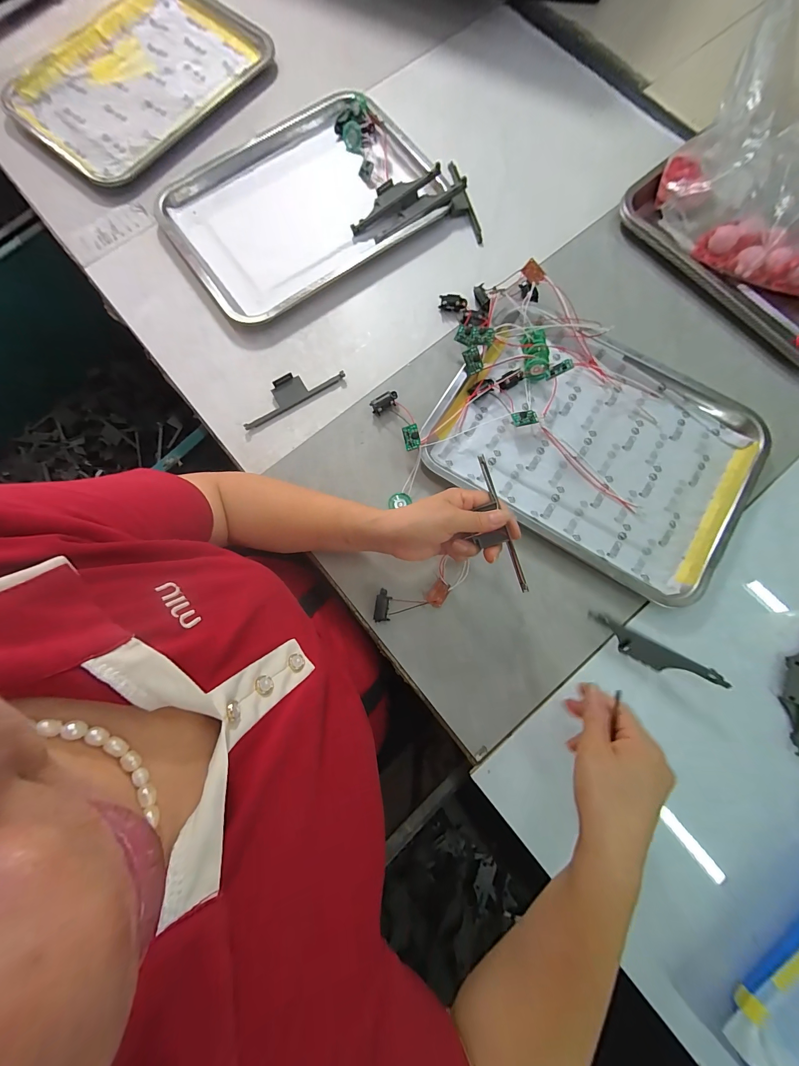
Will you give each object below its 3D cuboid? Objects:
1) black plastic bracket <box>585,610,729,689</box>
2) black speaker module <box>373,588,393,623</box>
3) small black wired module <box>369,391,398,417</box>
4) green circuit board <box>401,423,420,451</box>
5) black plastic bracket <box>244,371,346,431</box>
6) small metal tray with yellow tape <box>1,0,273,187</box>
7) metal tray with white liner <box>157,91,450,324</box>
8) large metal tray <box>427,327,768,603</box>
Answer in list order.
[{"bbox_3d":[0.258,0.124,0.357,0.135,0.006,0.029,27,121,12],"label":"black plastic bracket"},{"bbox_3d":[-0.018,0.080,0.377,0.017,0.007,0.037,7,94,2],"label":"black speaker module"},{"bbox_3d":[-0.018,-0.160,0.427,0.035,0.012,0.018,-31,80,-5],"label":"small black wired module"},{"bbox_3d":[0.014,-0.109,0.397,0.018,0.004,0.028,-12,91,15],"label":"green circuit board"},{"bbox_3d":[-0.136,-0.177,0.433,0.136,0.013,0.036,-31,80,-5],"label":"black plastic bracket"},{"bbox_3d":[-0.393,-0.689,0.520,0.275,0.025,0.338,43,83,8],"label":"small metal tray with yellow tape"},{"bbox_3d":[-0.135,-0.460,0.482,0.353,0.021,0.269,-35,81,-5],"label":"metal tray with white liner"},{"bbox_3d":[0.228,-0.101,0.410,0.344,0.025,0.252,30,81,6],"label":"large metal tray"}]

